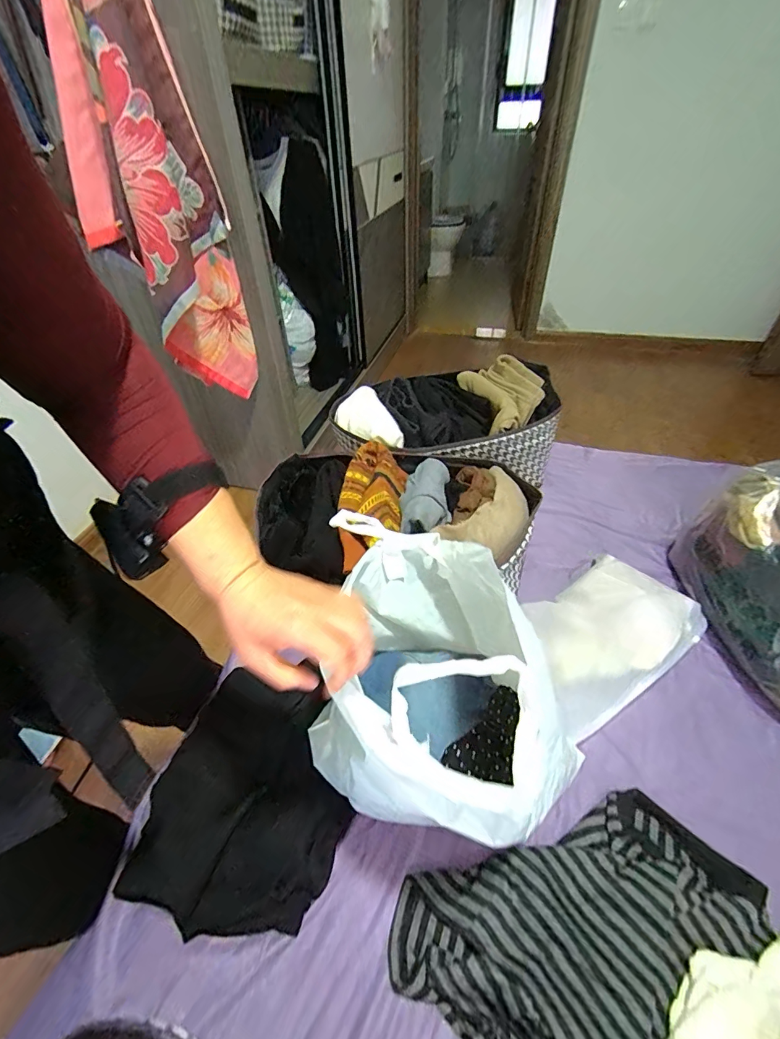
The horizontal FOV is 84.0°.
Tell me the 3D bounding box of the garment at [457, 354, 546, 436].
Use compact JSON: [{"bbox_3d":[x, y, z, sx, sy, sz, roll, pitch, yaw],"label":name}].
[{"bbox_3d":[0.249,-0.291,0.949,0.147,0.065,0.250,-8,44,-6],"label":"garment"}]

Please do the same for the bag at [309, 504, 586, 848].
[{"bbox_3d":[0.034,0.165,0.508,0.245,0.290,0.285,11,45,14],"label":"bag"}]

